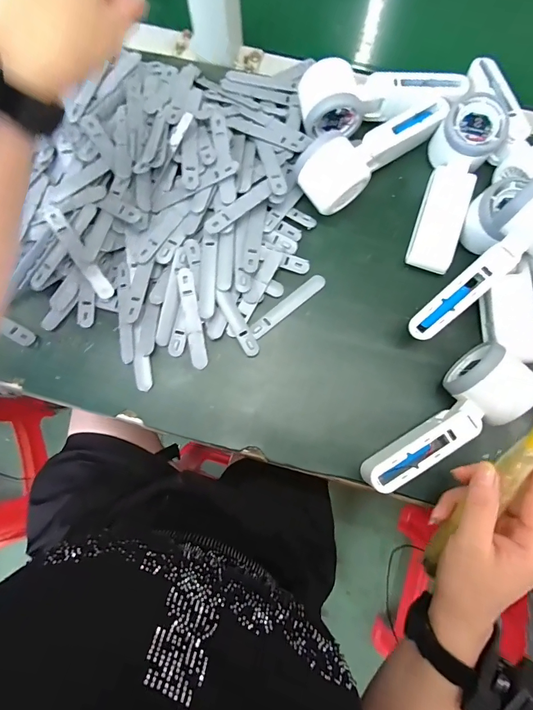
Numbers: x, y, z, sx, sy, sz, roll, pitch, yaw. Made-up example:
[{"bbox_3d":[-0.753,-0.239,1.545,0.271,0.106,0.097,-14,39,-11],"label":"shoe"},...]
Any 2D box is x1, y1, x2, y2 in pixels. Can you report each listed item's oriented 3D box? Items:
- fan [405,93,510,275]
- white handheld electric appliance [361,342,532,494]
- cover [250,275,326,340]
[{"bbox_3d":[0.185,-0.172,0.367,0.060,0.041,0.183,18,92,5],"label":"fan"},{"bbox_3d":[0.160,0.062,0.319,0.169,0.054,0.056,-44,82,-9],"label":"white handheld electric appliance"},{"bbox_3d":[0.021,-0.050,0.362,0.090,0.007,0.017,-40,82,-9],"label":"cover"}]

